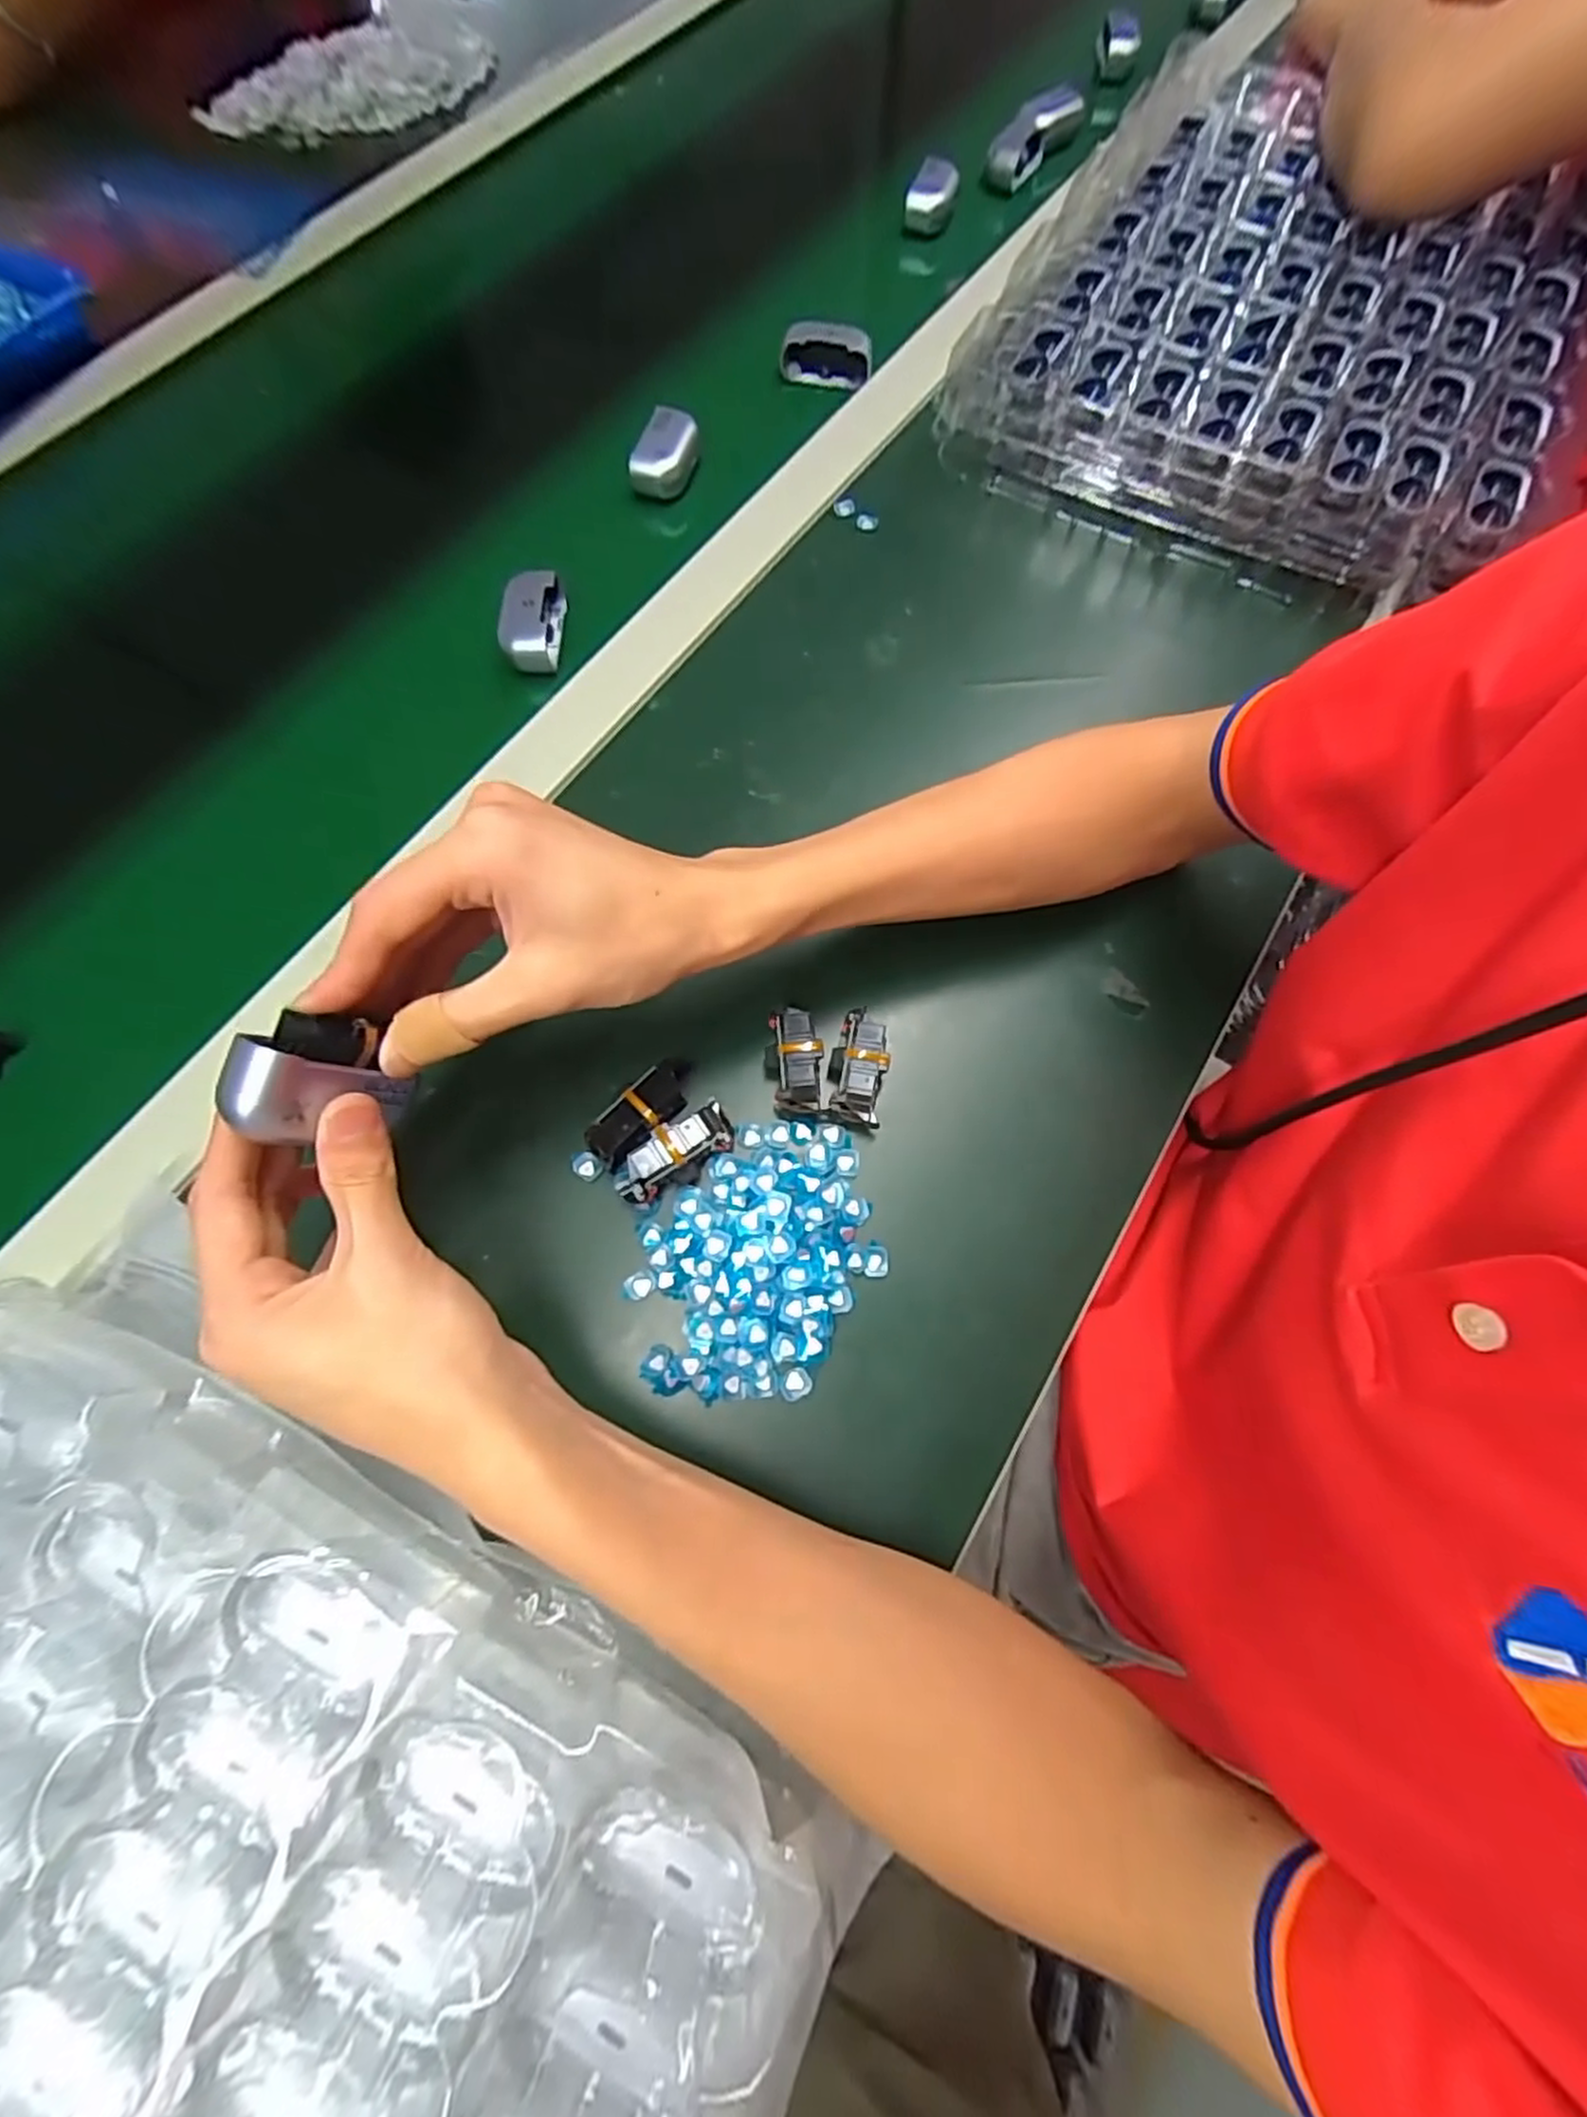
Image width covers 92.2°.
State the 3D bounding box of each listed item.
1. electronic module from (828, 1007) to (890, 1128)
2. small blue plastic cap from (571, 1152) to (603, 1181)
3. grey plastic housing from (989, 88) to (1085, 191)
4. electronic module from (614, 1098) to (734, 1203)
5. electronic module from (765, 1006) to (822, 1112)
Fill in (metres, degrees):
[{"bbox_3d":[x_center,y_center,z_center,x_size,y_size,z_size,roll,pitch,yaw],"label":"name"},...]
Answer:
[{"bbox_3d":[0.029,0.004,0.346,0.025,0.022,0.052,10,71,3],"label":"electronic module"},{"bbox_3d":[-0.091,0.047,0.335,0.015,0.006,0.011,34,74,11],"label":"small blue plastic cap"},{"bbox_3d":[0.191,-0.738,0.611,0.027,0.029,0.125,34,74,11],"label":"grey plastic housing"},{"bbox_3d":[-0.052,0.041,0.327,0.054,0.016,0.024,-28,73,-10],"label":"electronic module"},{"bbox_3d":[0.000,0.001,0.342,0.025,0.017,0.046,3,70,1],"label":"electronic module"}]

